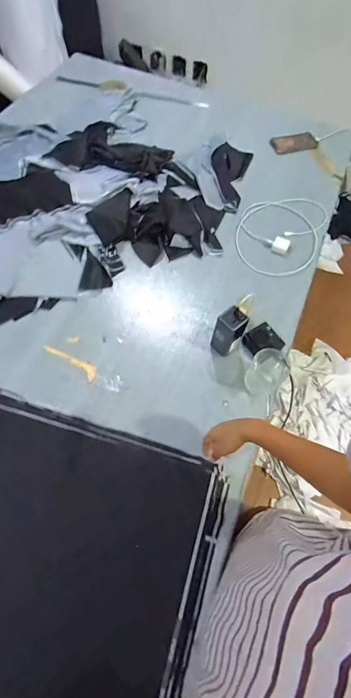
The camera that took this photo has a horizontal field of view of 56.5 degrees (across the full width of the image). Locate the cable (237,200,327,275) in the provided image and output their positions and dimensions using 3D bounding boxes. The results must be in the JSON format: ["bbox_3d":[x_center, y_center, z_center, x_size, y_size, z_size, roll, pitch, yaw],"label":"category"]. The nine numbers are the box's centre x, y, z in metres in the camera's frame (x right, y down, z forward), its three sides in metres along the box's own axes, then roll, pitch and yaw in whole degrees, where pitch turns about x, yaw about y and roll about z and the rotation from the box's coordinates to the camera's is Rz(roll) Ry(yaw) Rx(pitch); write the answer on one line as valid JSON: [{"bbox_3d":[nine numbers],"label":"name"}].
[{"bbox_3d":[0.315,-0.361,0.974,0.247,0.040,0.402,19,66,6],"label":"cable"}]

